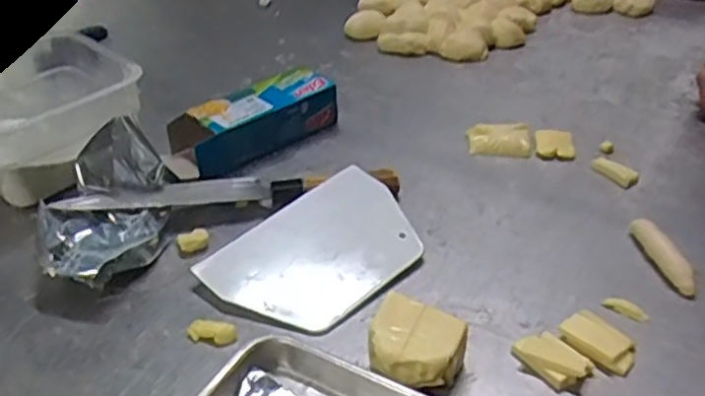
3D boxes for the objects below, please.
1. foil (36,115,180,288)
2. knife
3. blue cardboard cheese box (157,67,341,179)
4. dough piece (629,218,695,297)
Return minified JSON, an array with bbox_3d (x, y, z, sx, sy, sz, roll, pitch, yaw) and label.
[{"bbox_3d":[-0.227,0.009,0.631,0.105,0.078,0.165,1,36,2],"label":"foil"},{"bbox_3d":[-0.114,-0.003,0.671,0.315,0.032,0.040,-4,36,-5],"label":"knife"},{"bbox_3d":[-0.111,-0.083,0.766,0.197,0.053,0.075,-26,43,-30],"label":"blue cardboard cheese box"},{"bbox_3d":[0.268,0.049,0.604,0.015,0.023,0.087,-9,37,-11],"label":"dough piece"}]

